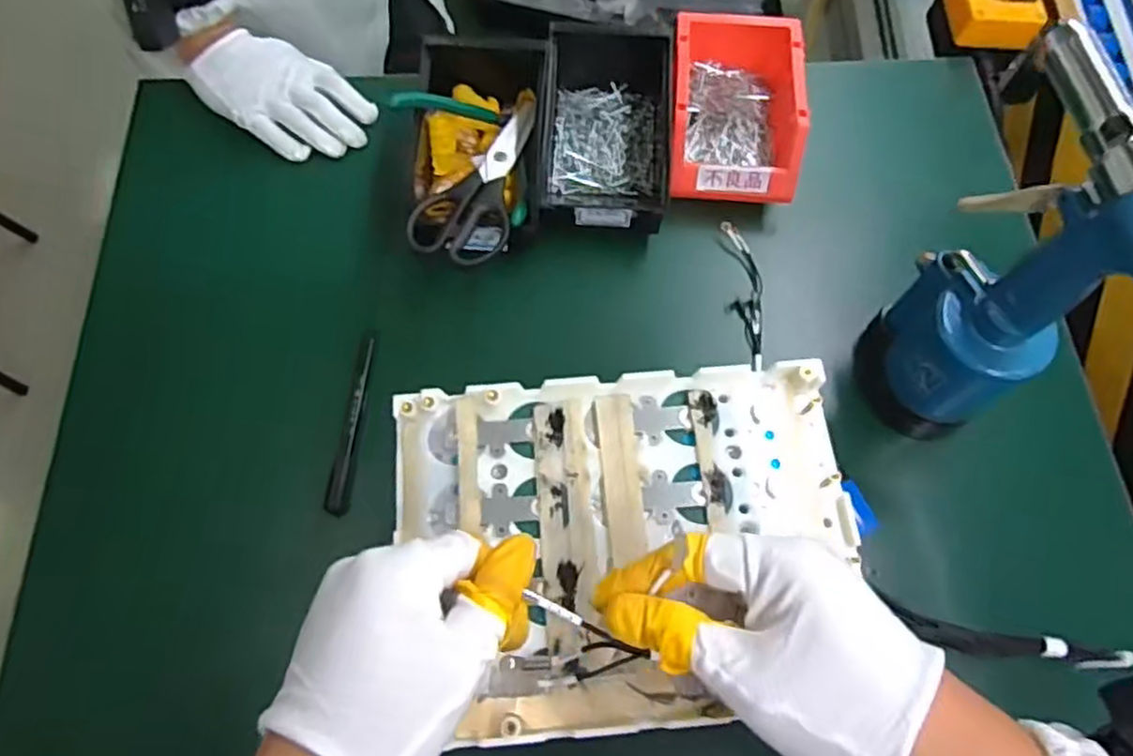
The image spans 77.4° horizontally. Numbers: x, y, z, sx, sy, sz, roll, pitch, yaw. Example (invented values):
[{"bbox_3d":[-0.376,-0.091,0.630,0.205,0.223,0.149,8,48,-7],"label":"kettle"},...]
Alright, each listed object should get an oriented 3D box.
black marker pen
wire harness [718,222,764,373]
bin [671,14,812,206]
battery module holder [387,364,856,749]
[{"bbox_3d":[-0.159,0.035,0.532,0.015,0.013,0.135,5,69,2],"label":"black marker pen"},{"bbox_3d":[0.149,-0.068,0.585,0.031,0.013,0.129,-4,69,-1],"label":"wire harness"},{"bbox_3d":[0.145,-0.236,0.613,0.110,0.062,0.171,4,69,2],"label":"bin"},{"bbox_3d":[0.031,0.081,0.361,0.231,0.020,0.172,-6,69,-2],"label":"battery module holder"}]

